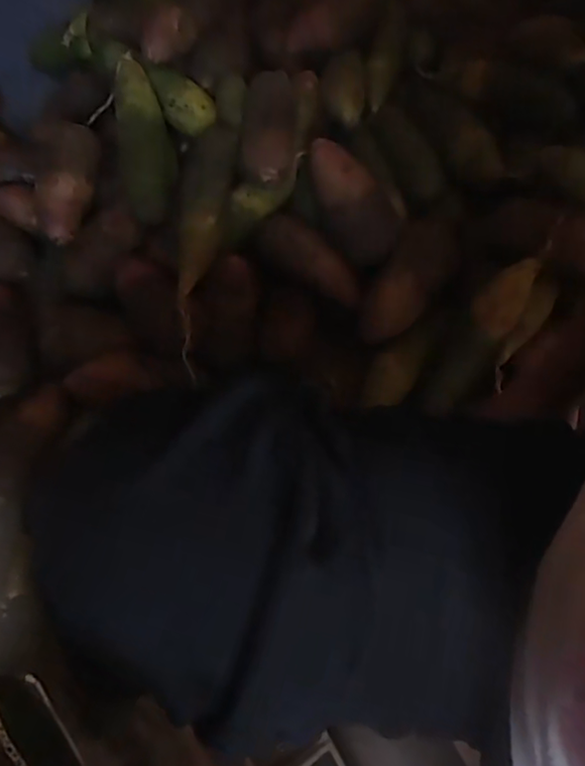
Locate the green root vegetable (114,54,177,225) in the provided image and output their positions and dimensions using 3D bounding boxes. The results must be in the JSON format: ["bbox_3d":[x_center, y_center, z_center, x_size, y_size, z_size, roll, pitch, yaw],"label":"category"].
[{"bbox_3d":[-0.185,-0.297,0.732,0.068,0.059,0.195,-11,66,-7],"label":"green root vegetable"}]

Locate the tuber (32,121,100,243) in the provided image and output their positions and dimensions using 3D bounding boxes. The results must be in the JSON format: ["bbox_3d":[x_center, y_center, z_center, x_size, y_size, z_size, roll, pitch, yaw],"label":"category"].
[{"bbox_3d":[-0.279,-0.248,0.732,0.058,0.056,0.147,7,86,1],"label":"tuber"}]

